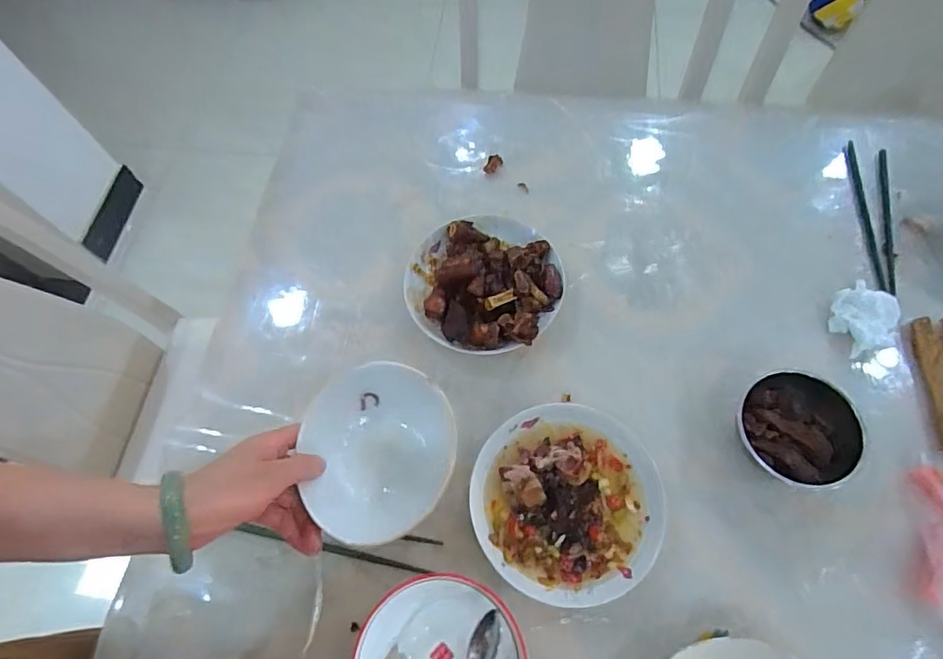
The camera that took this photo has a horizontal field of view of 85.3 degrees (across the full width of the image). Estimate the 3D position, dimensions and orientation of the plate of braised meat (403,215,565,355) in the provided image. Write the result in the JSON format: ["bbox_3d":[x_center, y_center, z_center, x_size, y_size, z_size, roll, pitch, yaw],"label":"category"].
[{"bbox_3d":[0.015,-0.052,0.550,0.159,0.053,0.162,-3,64,5],"label":"plate of braised meat"}]

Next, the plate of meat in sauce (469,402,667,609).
[{"bbox_3d":[0.087,0.152,0.460,0.170,0.039,0.160,-3,64,5],"label":"plate of meat in sauce"}]

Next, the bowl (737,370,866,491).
[{"bbox_3d":[0.296,0.093,0.471,0.097,0.051,0.099,-3,64,5],"label":"bowl"}]

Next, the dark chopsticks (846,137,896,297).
[{"bbox_3d":[0.461,-0.130,0.582,0.046,0.016,0.219,10,66,11],"label":"dark chopsticks"}]

